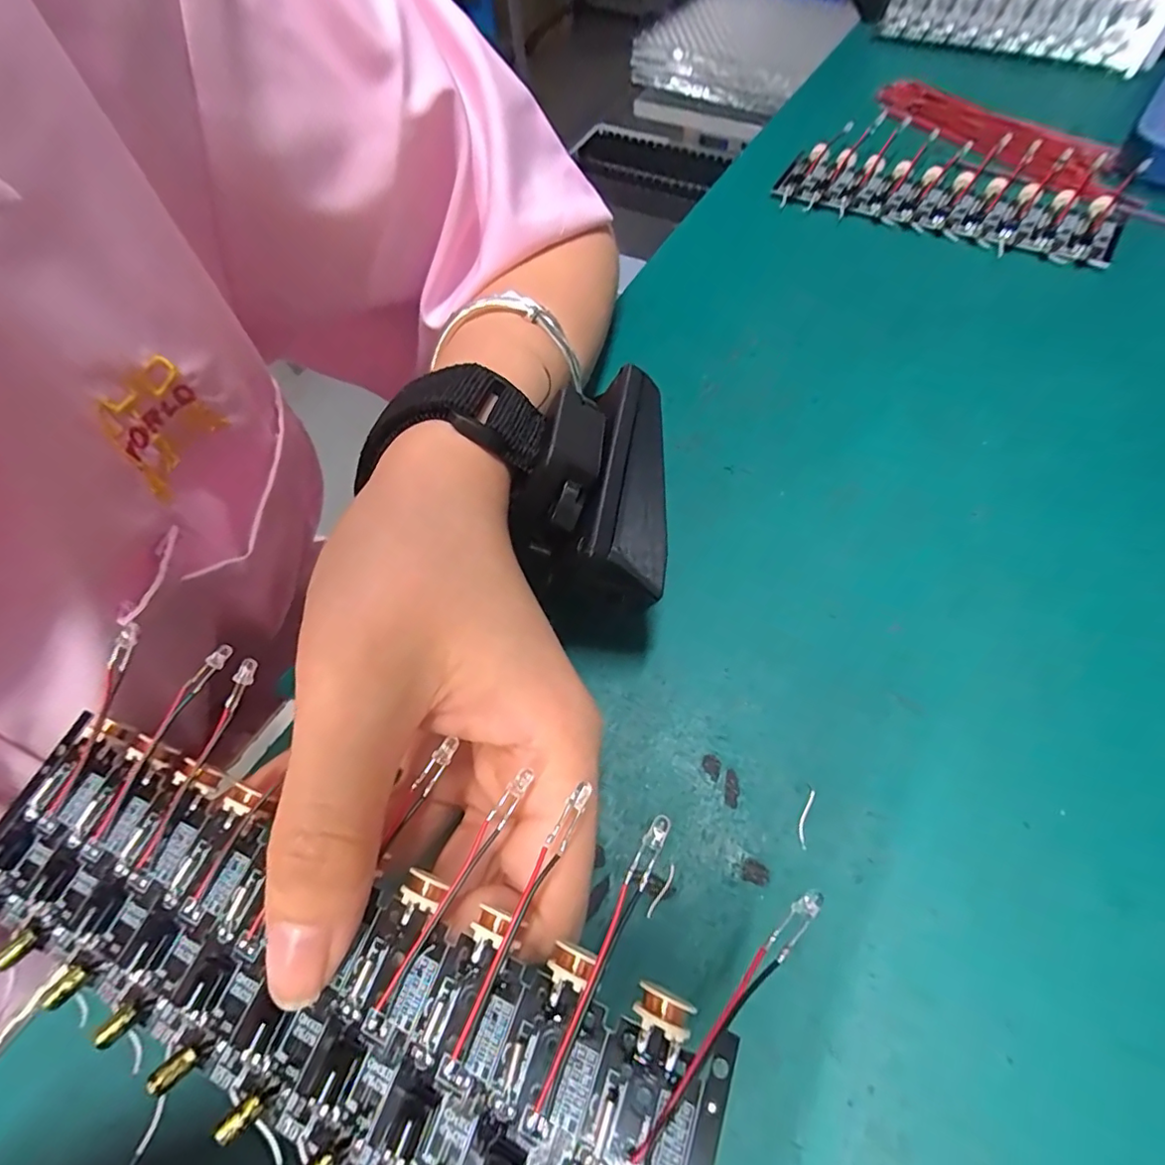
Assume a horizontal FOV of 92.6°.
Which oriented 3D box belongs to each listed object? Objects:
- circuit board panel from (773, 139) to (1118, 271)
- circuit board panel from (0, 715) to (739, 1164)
[{"bbox_3d":[0.191,-0.207,0.298,0.162,0.012,0.060,25,66,17],"label":"circuit board panel"},{"bbox_3d":[-0.058,0.071,0.105,0.161,0.005,0.045,14,63,19],"label":"circuit board panel"}]

